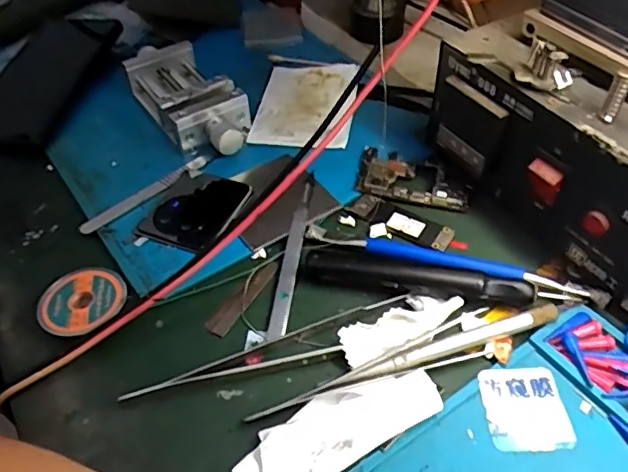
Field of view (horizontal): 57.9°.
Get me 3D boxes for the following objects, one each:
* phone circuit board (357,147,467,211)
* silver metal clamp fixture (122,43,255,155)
[{"bbox_3d":[0.065,-0.037,0.371,0.071,0.006,0.045,14,49,16],"label":"phone circuit board"},{"bbox_3d":[-0.094,-0.101,0.423,0.058,0.037,0.128,-27,50,-20],"label":"silver metal clamp fixture"}]

